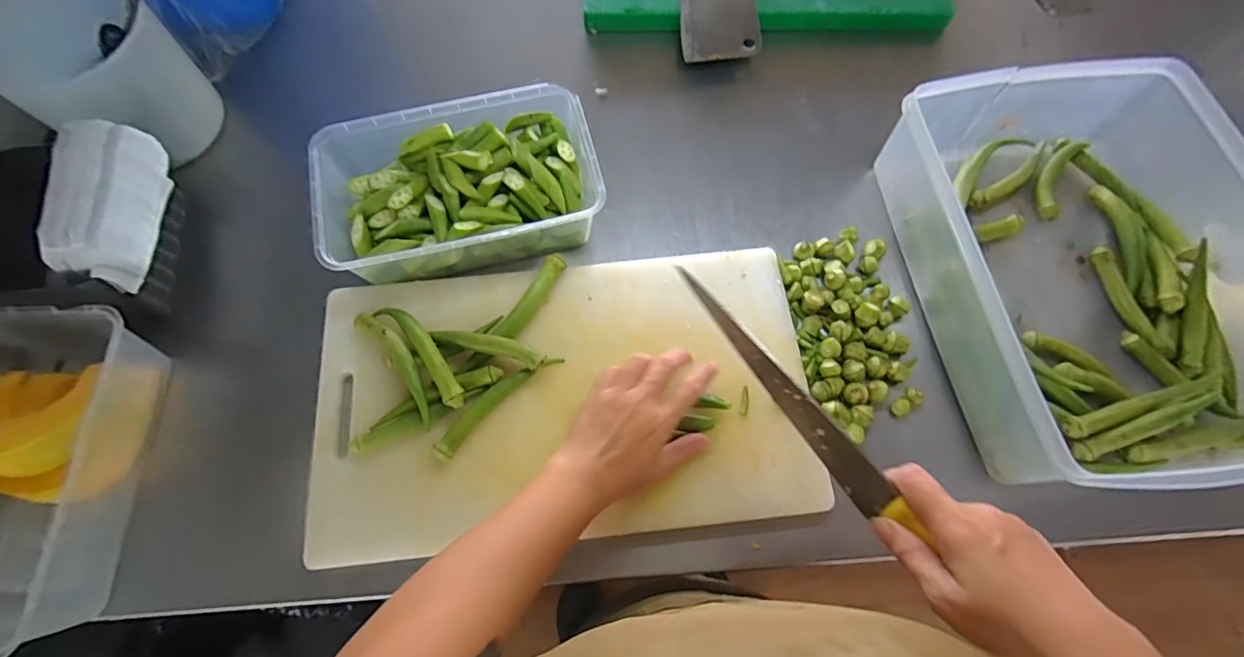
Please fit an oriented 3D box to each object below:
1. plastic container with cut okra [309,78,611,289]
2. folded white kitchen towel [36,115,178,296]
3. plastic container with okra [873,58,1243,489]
[{"bbox_3d":[-0.151,-0.135,0.523,0.252,0.065,0.161,-14,69,-5],"label":"plastic container with cut okra"},{"bbox_3d":[-0.438,-0.105,0.468,0.051,0.064,0.140,-8,69,-3],"label":"folded white kitchen towel"},{"bbox_3d":[0.418,-0.059,0.492,0.281,0.105,0.367,-7,68,-6],"label":"plastic container with okra"}]

